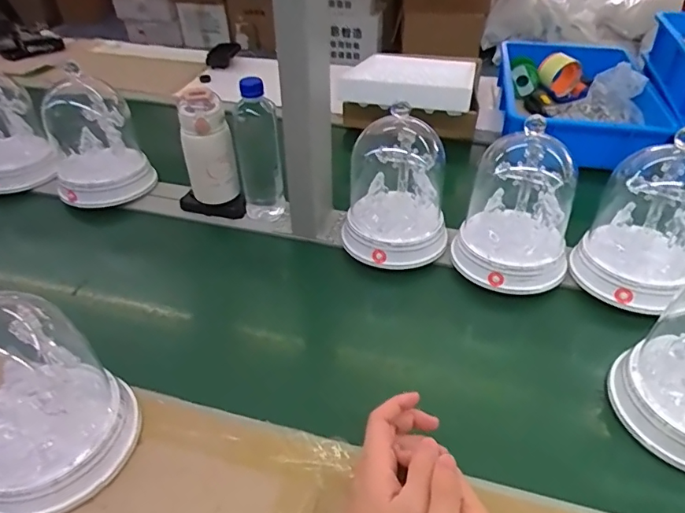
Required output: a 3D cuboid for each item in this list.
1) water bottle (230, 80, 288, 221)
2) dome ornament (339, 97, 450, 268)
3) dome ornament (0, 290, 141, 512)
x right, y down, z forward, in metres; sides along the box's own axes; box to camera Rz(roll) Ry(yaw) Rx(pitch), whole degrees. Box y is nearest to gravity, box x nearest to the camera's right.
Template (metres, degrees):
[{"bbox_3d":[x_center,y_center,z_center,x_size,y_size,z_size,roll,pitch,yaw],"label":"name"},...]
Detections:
[{"bbox_3d":[-0.125,-0.155,0.727,0.064,0.214,0.059,-7,42,-7],"label":"water bottle"},{"bbox_3d":[0.073,-0.098,0.674,0.138,0.195,0.125,3,42,4],"label":"dome ornament"},{"bbox_3d":[-0.269,0.114,0.425,0.131,0.191,0.128,-30,49,-28],"label":"dome ornament"}]

